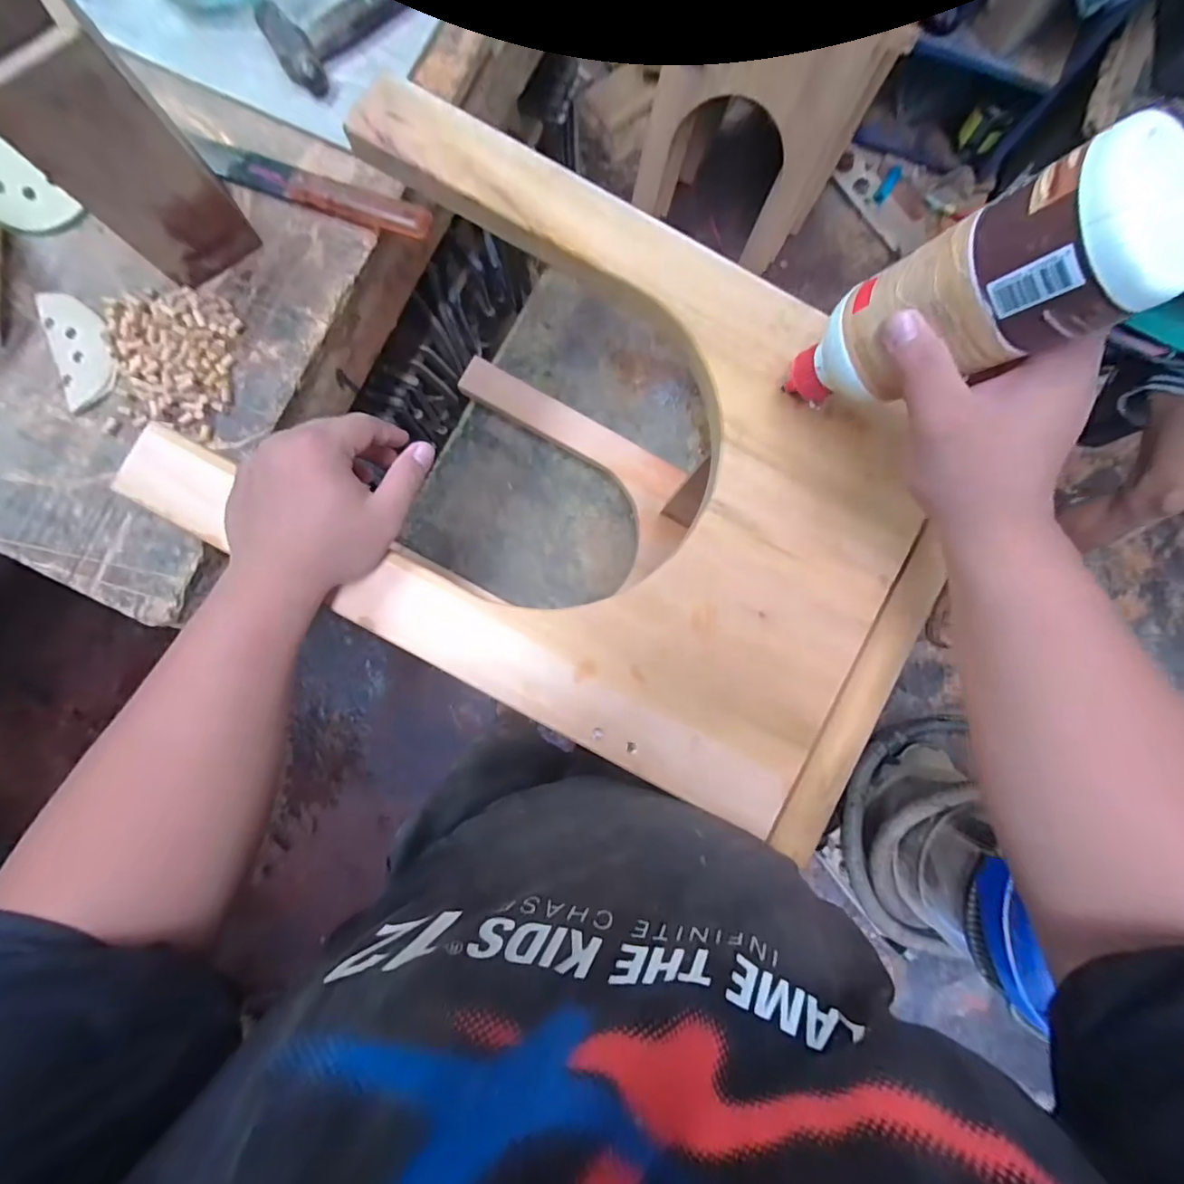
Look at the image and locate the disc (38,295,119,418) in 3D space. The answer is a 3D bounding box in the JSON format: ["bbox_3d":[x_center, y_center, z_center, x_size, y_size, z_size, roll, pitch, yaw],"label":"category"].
[{"bbox_3d":[-0.494,-0.240,0.499,0.059,0.010,0.125,-21,85,-2],"label":"disc"}]

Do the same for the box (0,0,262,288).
[{"bbox_3d":[-0.384,-0.358,0.420,0.089,0.183,0.095,-38,86,-3],"label":"box"}]

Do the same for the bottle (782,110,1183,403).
[{"bbox_3d":[0.181,-0.146,0.283,0.060,0.192,0.063,10,85,-26],"label":"bottle"}]

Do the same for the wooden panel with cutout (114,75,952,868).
[{"bbox_3d":[0.003,-0.099,0.384,0.542,0.031,0.371,28,86,2],"label":"wooden panel with cutout"}]

